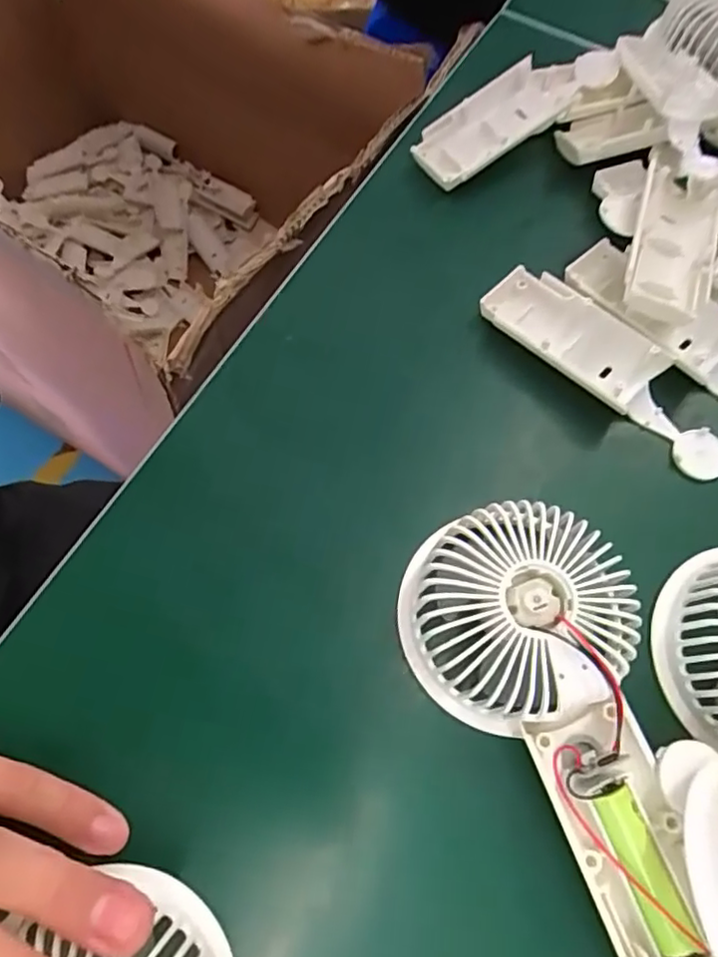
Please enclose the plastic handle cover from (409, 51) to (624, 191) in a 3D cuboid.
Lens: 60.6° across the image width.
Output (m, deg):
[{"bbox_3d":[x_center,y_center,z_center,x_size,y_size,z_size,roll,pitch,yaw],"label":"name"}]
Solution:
[{"bbox_3d":[0.091,-0.208,0.351,0.131,0.028,0.039,-34,74,-15],"label":"plastic handle cover"}]

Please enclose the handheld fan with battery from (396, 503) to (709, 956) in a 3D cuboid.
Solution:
[{"bbox_3d":[0.074,0.087,0.220,0.078,0.039,0.158,-20,70,-11],"label":"handheld fan with battery"}]

